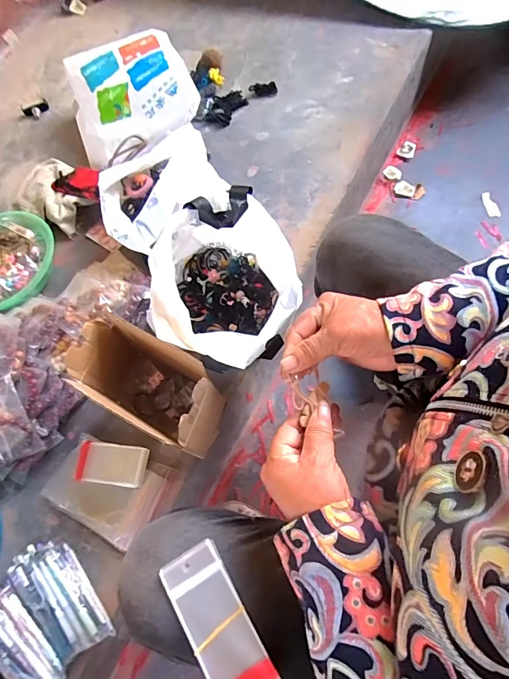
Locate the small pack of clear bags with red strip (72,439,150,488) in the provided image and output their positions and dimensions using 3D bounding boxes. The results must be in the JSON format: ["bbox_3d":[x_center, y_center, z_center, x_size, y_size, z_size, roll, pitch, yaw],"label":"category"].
[{"bbox_3d":[-0.241,0.210,0.675,0.118,0.012,0.064,4,69,10],"label":"small pack of clear bags with red strip"}]

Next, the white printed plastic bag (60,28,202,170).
[{"bbox_3d":[-0.288,-0.545,0.922,0.281,0.141,0.312,-24,66,-2],"label":"white printed plastic bag"}]

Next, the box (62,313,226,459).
[{"bbox_3d":[-0.160,0.076,0.634,0.218,0.175,0.115,26,74,17],"label":"box"}]

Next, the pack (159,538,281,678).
[{"bbox_3d":[-0.032,0.240,0.336,0.052,0.010,0.120,-31,67,-5],"label":"pack"}]

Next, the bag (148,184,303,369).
[{"bbox_3d":[-0.050,-0.086,0.661,0.248,0.187,0.256,15,71,14],"label":"bag"}]

